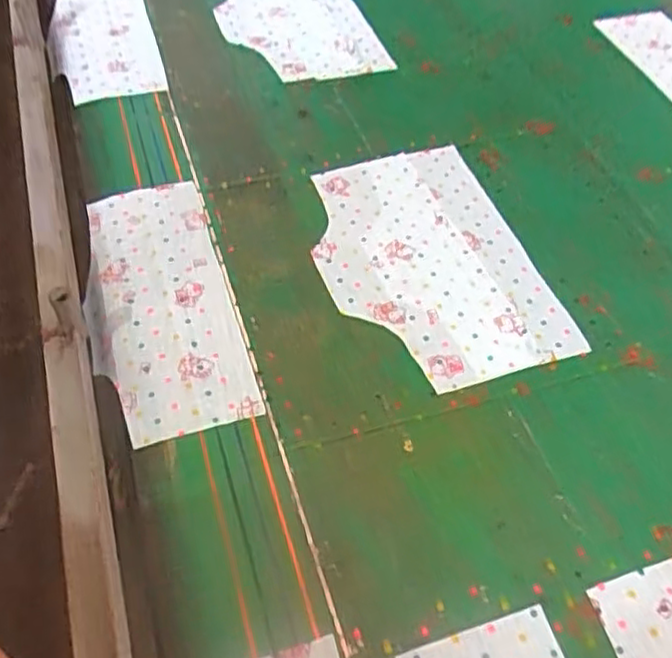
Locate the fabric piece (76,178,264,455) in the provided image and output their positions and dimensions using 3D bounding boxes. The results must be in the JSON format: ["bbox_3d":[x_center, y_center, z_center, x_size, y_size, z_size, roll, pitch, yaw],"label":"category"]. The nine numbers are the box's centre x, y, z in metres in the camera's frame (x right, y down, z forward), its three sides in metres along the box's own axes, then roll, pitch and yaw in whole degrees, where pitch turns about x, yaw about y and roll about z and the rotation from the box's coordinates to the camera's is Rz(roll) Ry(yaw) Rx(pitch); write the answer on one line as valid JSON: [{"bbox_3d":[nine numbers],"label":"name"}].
[{"bbox_3d":[-0.180,-0.033,0.690,0.137,0.008,0.321,-13,53,-13],"label":"fabric piece"}]

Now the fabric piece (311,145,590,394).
[{"bbox_3d":[0.096,-0.079,0.741,0.221,0.007,0.324,-13,53,-14],"label":"fabric piece"}]

